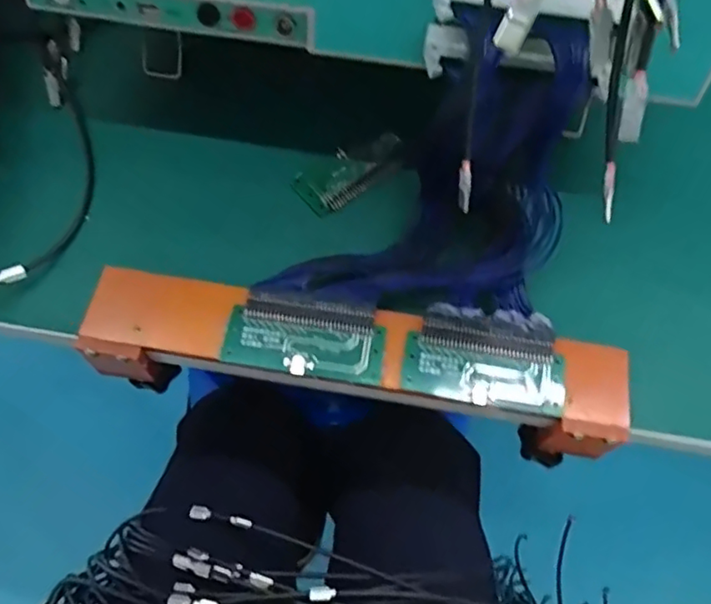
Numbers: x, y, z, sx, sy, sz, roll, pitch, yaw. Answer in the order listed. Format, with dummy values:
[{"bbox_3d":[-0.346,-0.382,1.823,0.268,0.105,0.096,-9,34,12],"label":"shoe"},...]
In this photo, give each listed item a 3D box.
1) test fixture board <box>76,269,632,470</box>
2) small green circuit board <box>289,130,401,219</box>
[{"bbox_3d":[-0.003,0.041,0.383,0.335,0.050,0.070,9,66,3],"label":"test fixture board"},{"bbox_3d":[-0.002,-0.095,0.430,0.082,0.007,0.040,-35,71,-16],"label":"small green circuit board"}]

